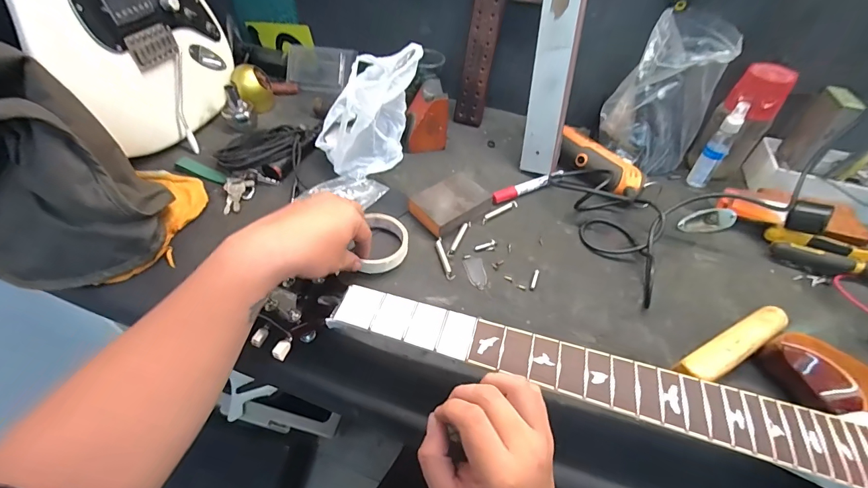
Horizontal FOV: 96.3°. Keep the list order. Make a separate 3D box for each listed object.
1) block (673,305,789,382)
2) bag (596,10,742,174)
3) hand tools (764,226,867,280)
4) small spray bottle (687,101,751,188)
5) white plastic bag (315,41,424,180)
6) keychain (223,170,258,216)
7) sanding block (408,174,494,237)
[{"bbox_3d":[0.322,0.112,0.421,0.160,0.034,0.030,-22,53,-20],"label":"block"},{"bbox_3d":[0.345,-0.215,0.593,0.142,0.198,0.098,-8,49,-10],"label":"bag"},{"bbox_3d":[0.549,0.019,0.514,0.186,0.027,0.062,14,50,10],"label":"hand tools"},{"bbox_3d":[0.427,-0.147,0.583,0.027,0.130,0.028,22,51,17],"label":"small spray bottle"},{"bbox_3d":[-0.101,-0.200,0.594,0.104,0.143,0.179,28,53,21],"label":"white plastic bag"},{"bbox_3d":[-0.286,-0.077,0.565,0.038,0.013,0.076,11,61,7],"label":"keychain"},{"bbox_3d":[0.023,-0.058,0.556,0.104,0.025,0.073,-31,57,-26],"label":"sanding block"}]

